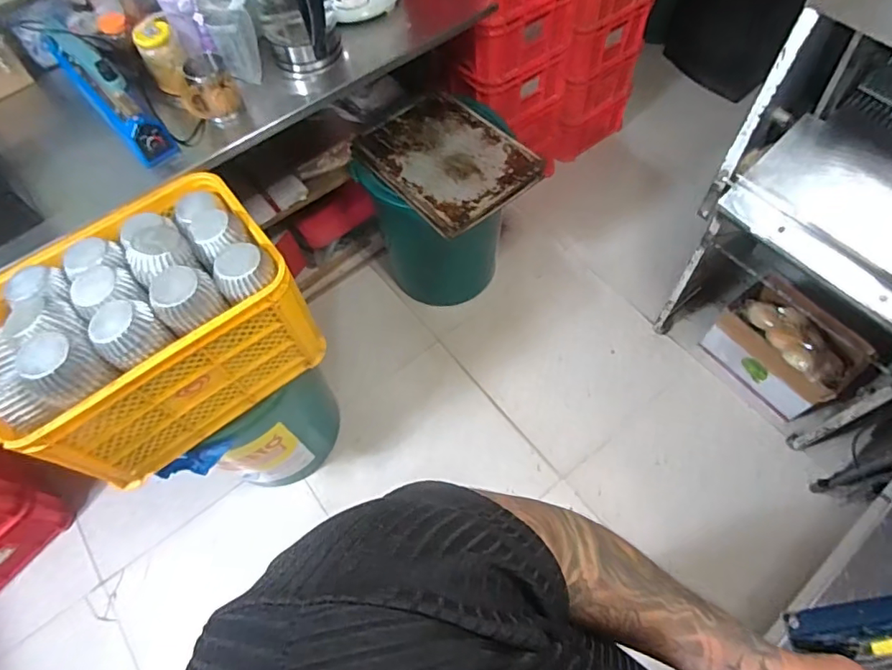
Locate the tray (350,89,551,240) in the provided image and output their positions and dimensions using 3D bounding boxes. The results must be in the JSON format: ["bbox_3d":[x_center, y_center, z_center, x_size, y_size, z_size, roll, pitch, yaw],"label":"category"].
[{"bbox_3d":[0.006,-0.487,1.424,0.337,0.036,0.439,-40,72,-13],"label":"tray"}]

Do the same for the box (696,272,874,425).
[{"bbox_3d":[0.965,0.032,1.495,0.230,0.322,0.350,-28,63,-11],"label":"box"}]

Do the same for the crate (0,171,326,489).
[{"bbox_3d":[-0.564,-0.020,1.021,0.505,0.355,0.354,-37,65,-16],"label":"crate"}]

